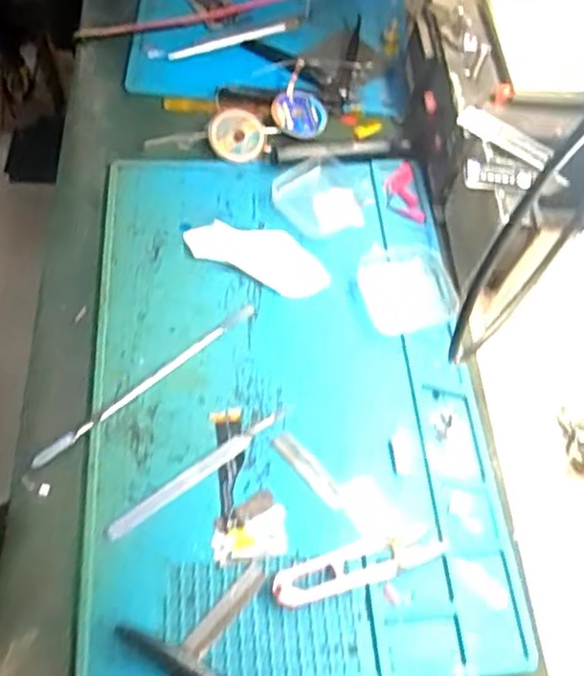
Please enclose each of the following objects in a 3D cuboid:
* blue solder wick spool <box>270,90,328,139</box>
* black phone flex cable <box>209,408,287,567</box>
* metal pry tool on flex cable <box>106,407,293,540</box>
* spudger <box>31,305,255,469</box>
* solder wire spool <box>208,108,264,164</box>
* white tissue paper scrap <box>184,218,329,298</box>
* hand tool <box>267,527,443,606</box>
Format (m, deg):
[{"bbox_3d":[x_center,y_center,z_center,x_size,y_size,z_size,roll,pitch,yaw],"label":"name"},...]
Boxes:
[{"bbox_3d":[0.008,-0.187,0.565,0.047,0.015,0.047,2,60,-3],"label":"blue solder wick spool"},{"bbox_3d":[-0.028,0.086,0.410,0.041,0.004,0.094,-2,60,-6],"label":"black phone flex cable"},{"bbox_3d":[-0.055,0.079,0.412,0.130,0.004,0.011,-33,68,-21],"label":"metal pry tool on flex cable"},{"bbox_3d":[-0.091,0.026,0.436,0.174,0.009,0.007,-39,70,-23],"label":"spudger"},{"bbox_3d":[-0.045,-0.164,0.547,0.045,0.011,0.045,1,85,-11],"label":"solder wire spool"},{"bbox_3d":[-0.025,-0.063,0.497,0.108,0.010,0.041,22,61,8],"label":"white tissue paper scrap"},{"bbox_3d":[0.039,0.130,0.386,0.102,0.009,0.021,-13,62,-12],"label":"hand tool"}]

